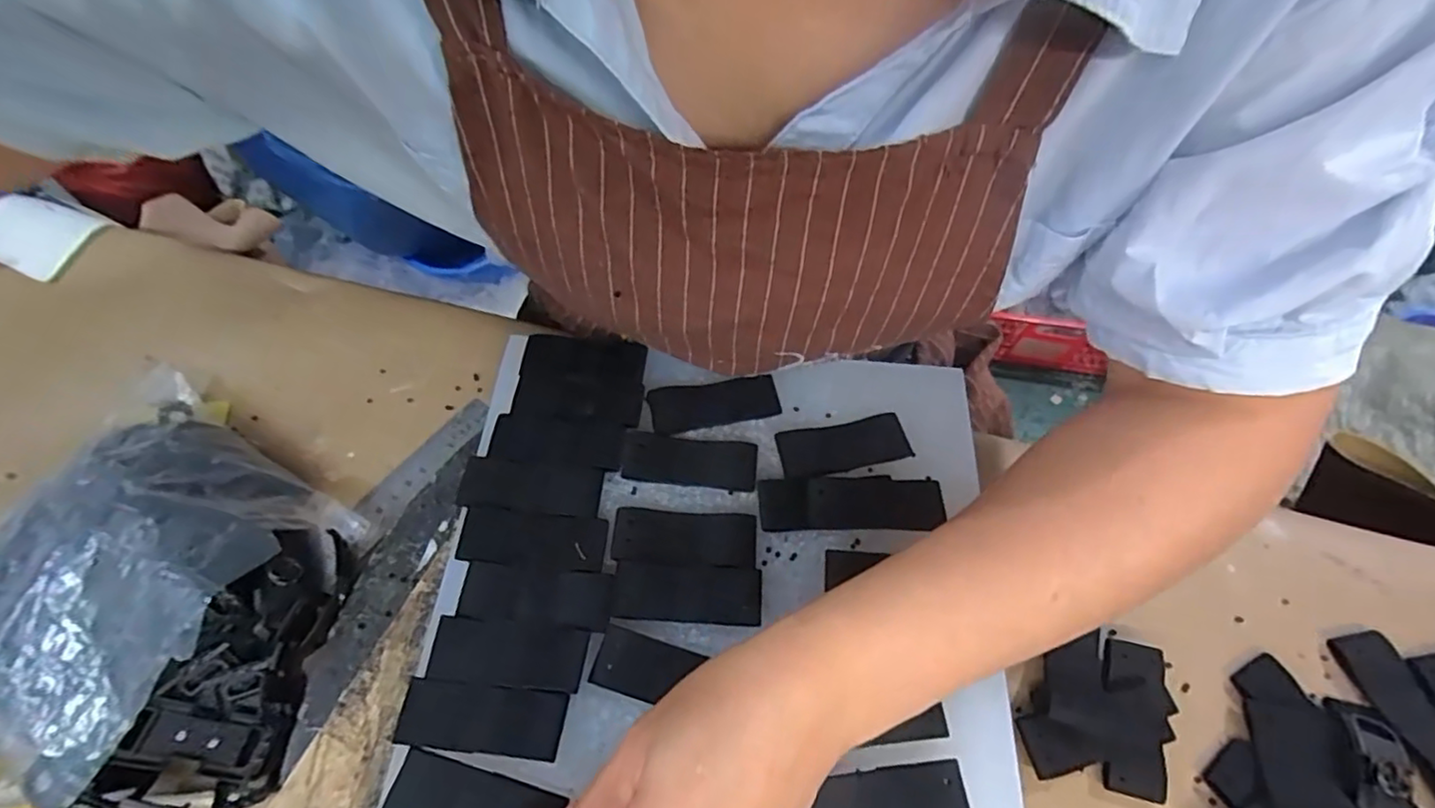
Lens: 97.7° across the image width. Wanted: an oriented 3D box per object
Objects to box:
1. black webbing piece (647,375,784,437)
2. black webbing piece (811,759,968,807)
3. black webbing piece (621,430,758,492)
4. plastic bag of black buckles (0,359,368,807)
[{"bbox_3d":[-0.002,-0.001,0.331,0.066,0.008,0.026,-12,70,-1],"label":"black webbing piece"},{"bbox_3d":[0.066,0.159,0.248,0.065,0.004,0.025,-6,62,-5],"label":"black webbing piece"},{"bbox_3d":[-0.014,0.028,0.315,0.066,0.005,0.026,7,62,2],"label":"black webbing piece"},{"bbox_3d":[-0.259,0.079,0.291,0.173,0.060,0.191,13,62,5],"label":"plastic bag of black buckles"}]

